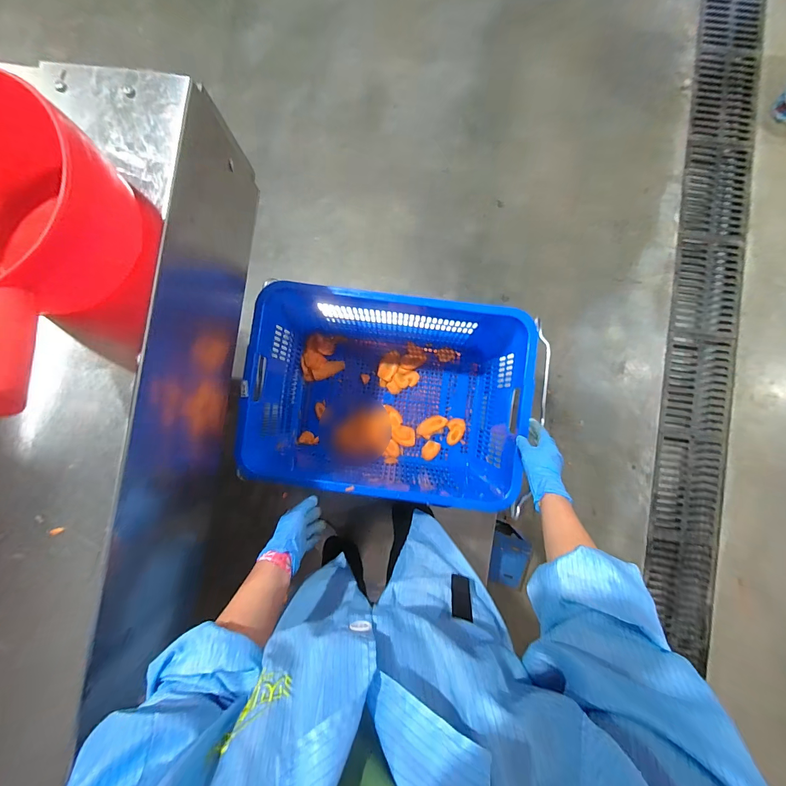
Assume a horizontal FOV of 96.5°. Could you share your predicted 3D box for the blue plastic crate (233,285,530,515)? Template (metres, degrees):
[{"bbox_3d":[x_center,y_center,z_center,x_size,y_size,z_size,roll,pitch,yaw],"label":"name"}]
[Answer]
[{"bbox_3d":[-0.017,0.018,0.879,0.593,0.298,0.447,8,87,2],"label":"blue plastic crate"}]

